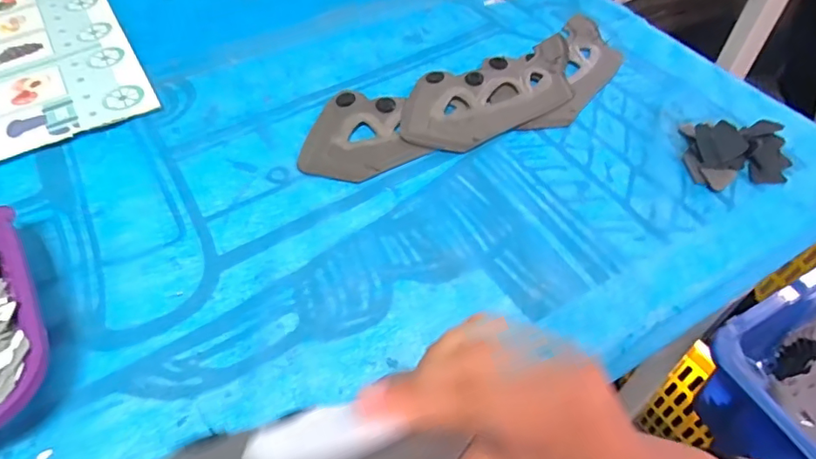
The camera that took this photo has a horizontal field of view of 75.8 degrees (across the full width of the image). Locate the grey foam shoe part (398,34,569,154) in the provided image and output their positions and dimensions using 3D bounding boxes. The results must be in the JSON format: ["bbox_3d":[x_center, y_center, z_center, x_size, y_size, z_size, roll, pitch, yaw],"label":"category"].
[{"bbox_3d":[0.084,-0.139,0.527,0.209,0.014,0.107,-27,54,-20],"label":"grey foam shoe part"}]

